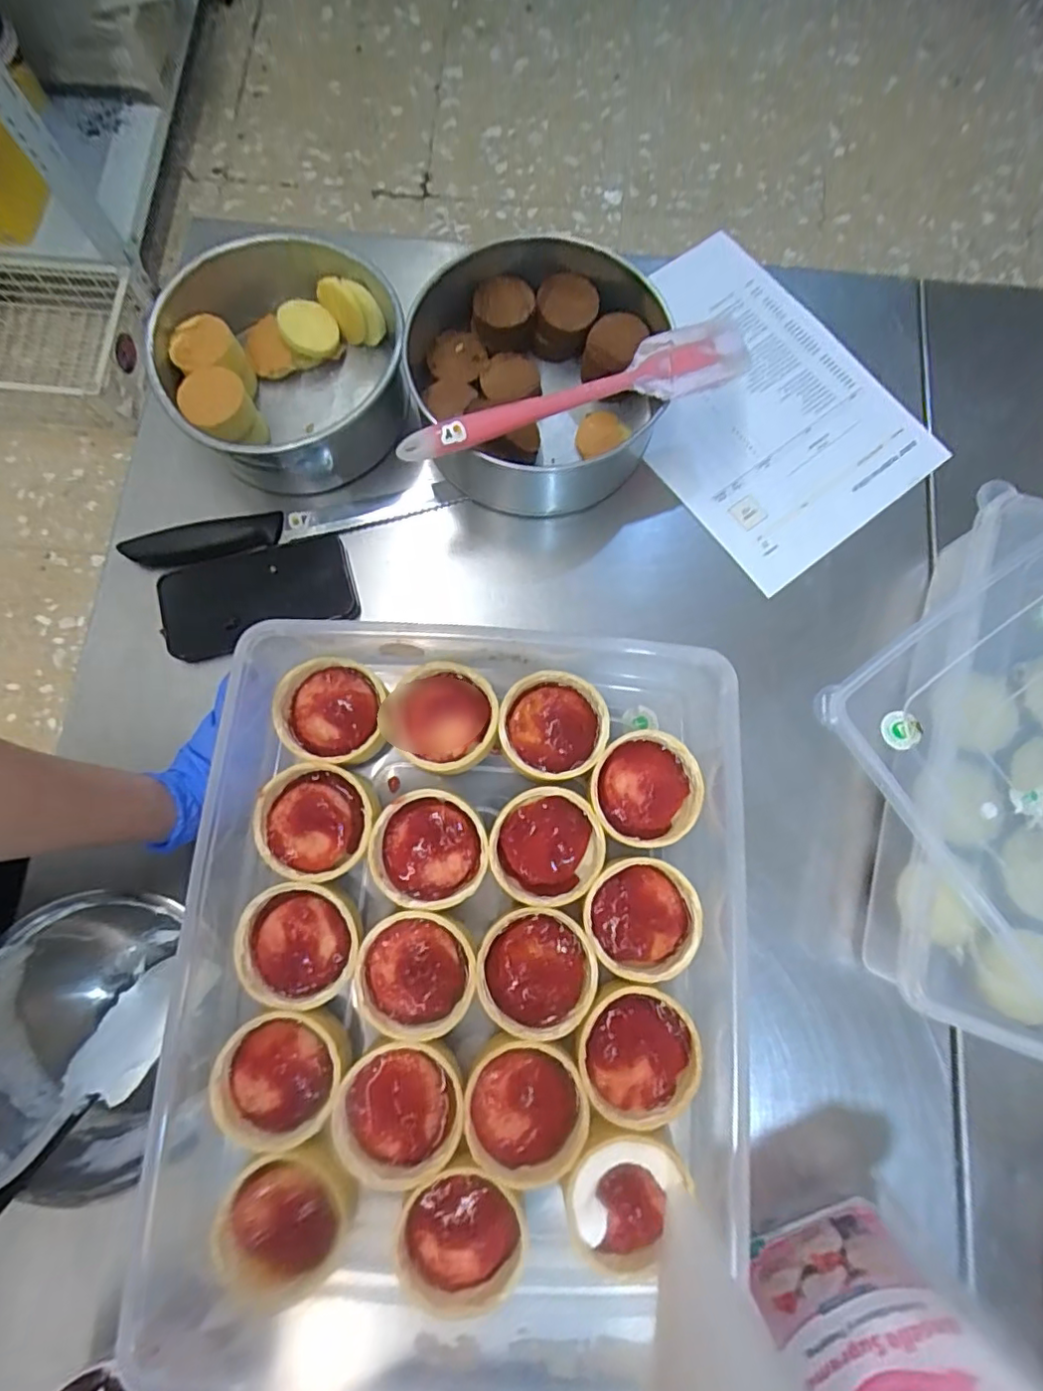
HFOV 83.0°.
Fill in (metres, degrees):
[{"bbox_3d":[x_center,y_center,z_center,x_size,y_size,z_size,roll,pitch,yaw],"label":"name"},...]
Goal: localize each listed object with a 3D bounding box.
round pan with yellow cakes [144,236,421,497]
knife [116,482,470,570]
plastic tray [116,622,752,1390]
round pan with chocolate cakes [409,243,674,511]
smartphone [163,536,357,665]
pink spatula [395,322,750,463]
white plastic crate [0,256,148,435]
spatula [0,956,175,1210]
[{"bbox_3d":[-0.191,-0.271,0.487,0.191,0.072,0.198,-22,80,-4],"label":"round pan with yellow cakes"},{"bbox_3d":[-0.190,-0.141,0.485,0.260,0.018,0.031,-13,79,-2],"label":"knife"},{"bbox_3d":[-0.033,0.148,0.326,0.309,0.067,0.370,2,76,1],"label":"plastic tray"},{"bbox_3d":[0.011,-0.249,0.477,0.195,0.090,0.189,0,79,0],"label":"round pan with chocolate cakes"},{"bbox_3d":[-0.211,-0.080,0.471,0.147,0.014,0.074,-15,79,-3],"label":"smartphone"},{"bbox_3d":[0.042,-0.222,0.425,0.267,0.022,0.048,-18,79,-3],"label":"pink spatula"},{"bbox_3d":[-1.091,-0.755,1.310,0.479,0.169,0.330,1,79,0],"label":"white plastic crate"},{"bbox_3d":[-0.283,0.268,0.334,0.047,0.014,0.231,26,47,7],"label":"spatula"}]

